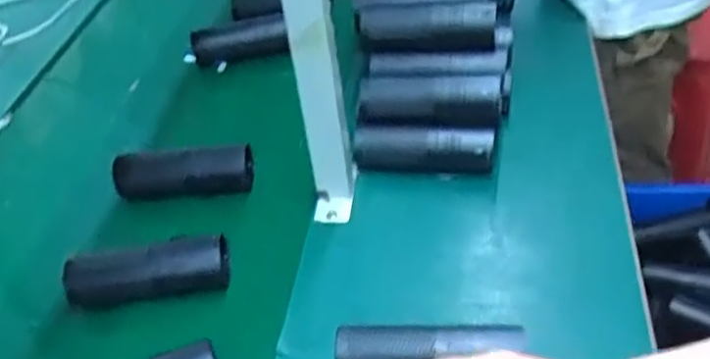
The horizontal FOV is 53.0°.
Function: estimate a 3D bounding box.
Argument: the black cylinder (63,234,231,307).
[{"bbox_3d":[-0.219,0.087,0.743,0.173,0.046,0.048,-7,41,1],"label":"black cylinder"}]

